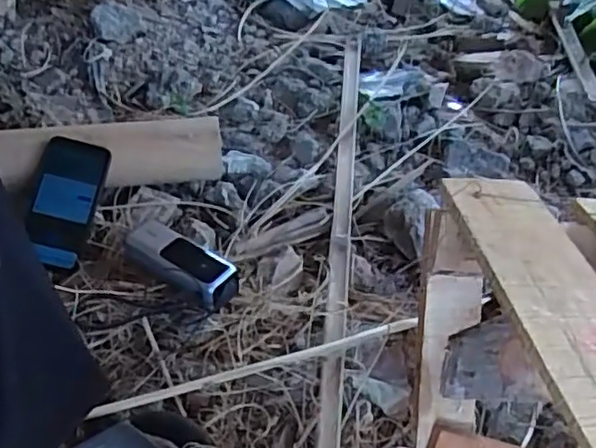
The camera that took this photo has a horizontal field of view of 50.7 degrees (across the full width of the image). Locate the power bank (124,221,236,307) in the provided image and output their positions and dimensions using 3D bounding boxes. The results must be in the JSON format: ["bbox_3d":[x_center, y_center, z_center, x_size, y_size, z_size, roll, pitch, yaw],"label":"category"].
[{"bbox_3d":[-0.149,0.050,0.789,0.156,0.050,0.066,29,52,23],"label":"power bank"}]

